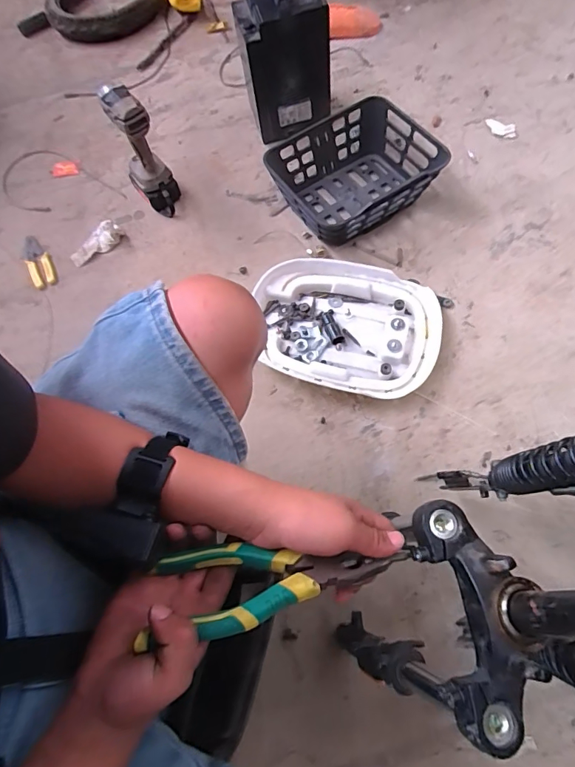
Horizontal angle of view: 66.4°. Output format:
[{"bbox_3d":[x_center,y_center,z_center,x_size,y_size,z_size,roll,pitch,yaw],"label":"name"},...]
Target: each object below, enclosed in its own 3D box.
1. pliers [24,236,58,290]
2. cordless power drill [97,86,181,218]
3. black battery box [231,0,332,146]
[{"bbox_3d":[-0.561,-0.279,0.984,0.058,0.019,0.163,-31,67,-11],"label":"pliers"},{"bbox_3d":[-0.297,-0.473,0.910,0.089,0.249,0.089,-23,66,-7],"label":"cordless power drill"},{"bbox_3d":[-0.009,-0.718,0.973,0.186,0.287,0.138,-10,66,1],"label":"black battery box"}]

